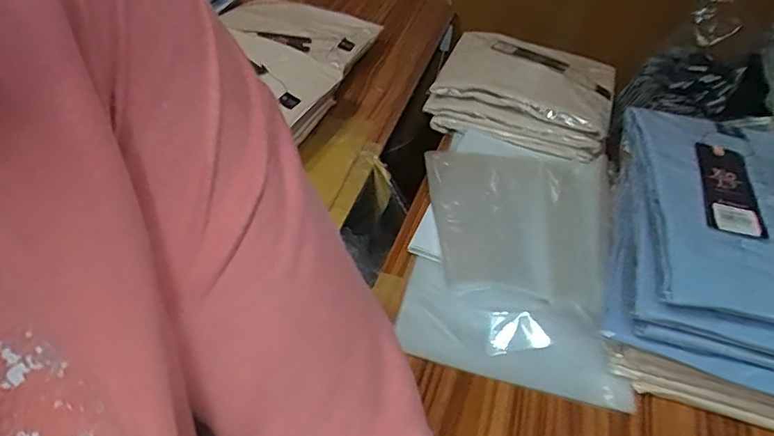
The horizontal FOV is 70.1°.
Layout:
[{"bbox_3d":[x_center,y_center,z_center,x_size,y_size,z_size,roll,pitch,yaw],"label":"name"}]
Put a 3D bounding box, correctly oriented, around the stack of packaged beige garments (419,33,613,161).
[{"bbox_3d":[0.203,-0.193,0.816,0.244,0.058,0.217,18,44,11],"label":"stack of packaged beige garments"}]

